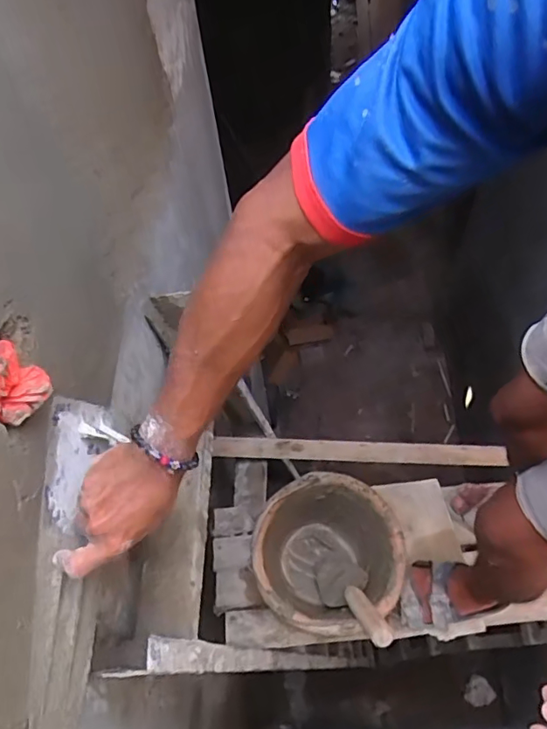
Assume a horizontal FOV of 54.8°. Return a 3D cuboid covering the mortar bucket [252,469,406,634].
[{"bbox_3d":[0.097,0.351,0.955,0.244,0.210,0.237,-2,58,3],"label":"mortar bucket"}]

